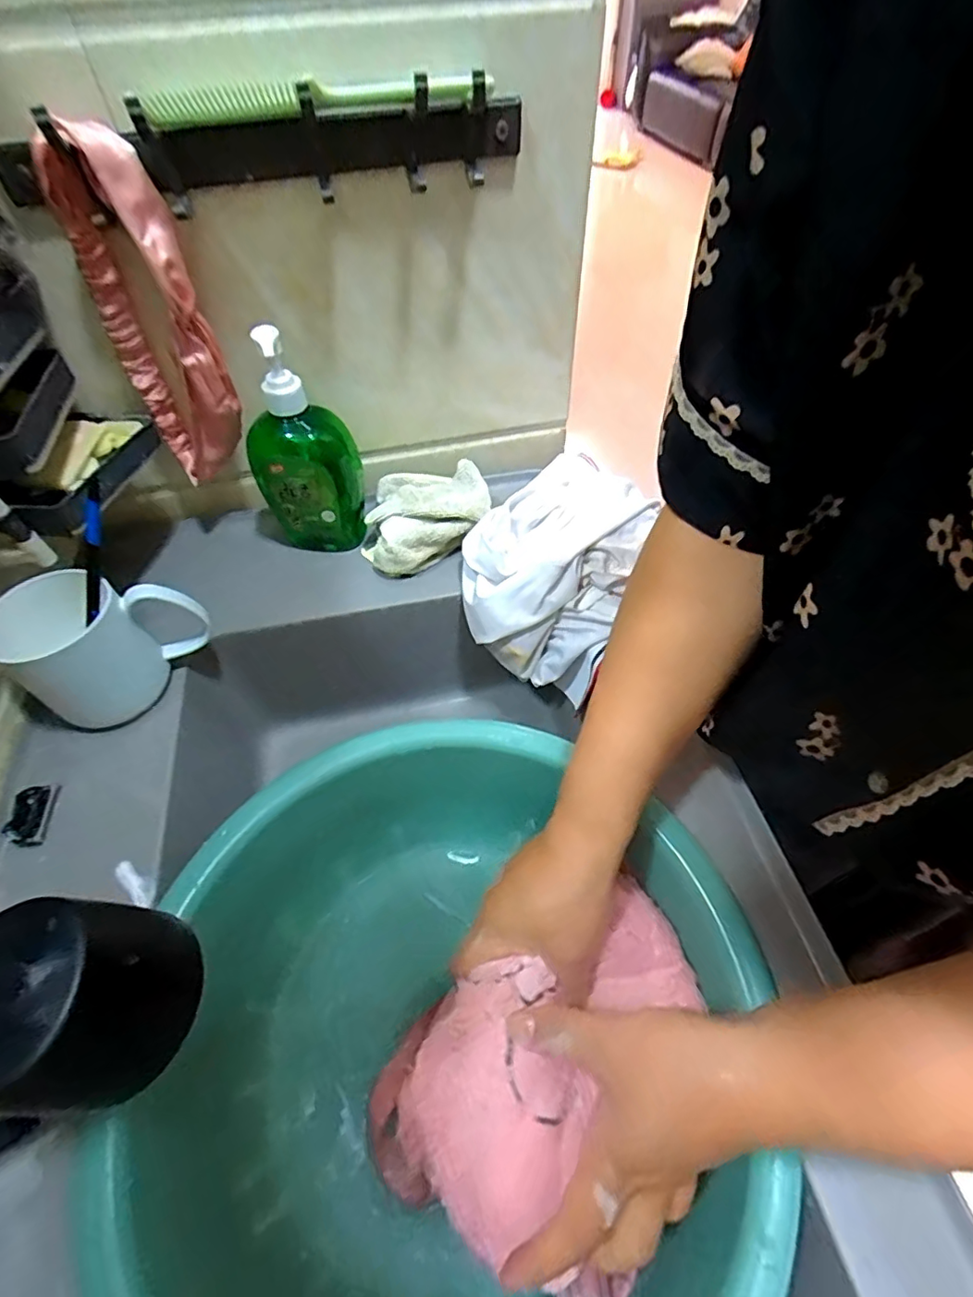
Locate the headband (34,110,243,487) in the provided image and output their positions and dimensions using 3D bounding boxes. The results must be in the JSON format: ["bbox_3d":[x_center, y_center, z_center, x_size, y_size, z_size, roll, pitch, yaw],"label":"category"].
[{"bbox_3d":[-0.243,-0.236,0.416,0.067,0.223,0.057,-31,58,-19],"label":"headband"}]

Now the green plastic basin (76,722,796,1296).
[{"bbox_3d":[-0.013,0.240,0.356,0.322,0.147,0.348,-1,53,1],"label":"green plastic basin"}]

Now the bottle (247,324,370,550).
[{"bbox_3d":[-0.156,-0.164,0.471,0.089,0.190,0.050,-18,55,-11],"label":"bottle"}]

